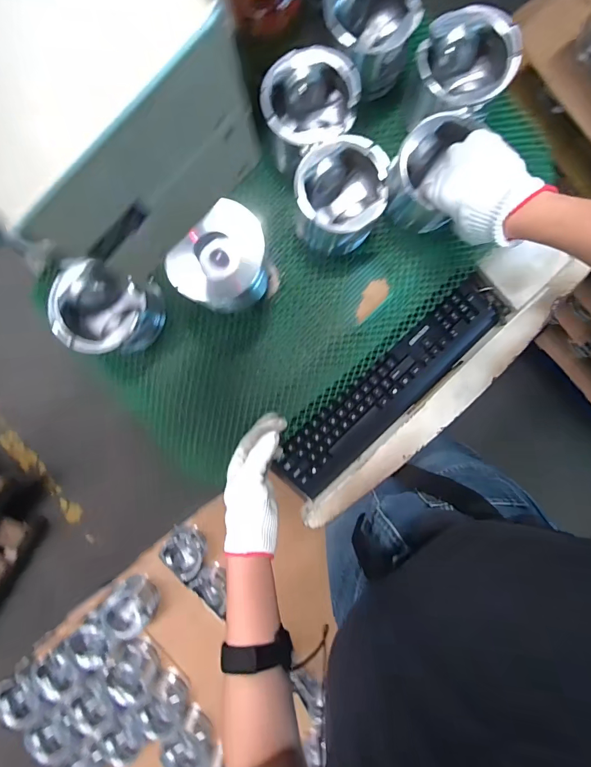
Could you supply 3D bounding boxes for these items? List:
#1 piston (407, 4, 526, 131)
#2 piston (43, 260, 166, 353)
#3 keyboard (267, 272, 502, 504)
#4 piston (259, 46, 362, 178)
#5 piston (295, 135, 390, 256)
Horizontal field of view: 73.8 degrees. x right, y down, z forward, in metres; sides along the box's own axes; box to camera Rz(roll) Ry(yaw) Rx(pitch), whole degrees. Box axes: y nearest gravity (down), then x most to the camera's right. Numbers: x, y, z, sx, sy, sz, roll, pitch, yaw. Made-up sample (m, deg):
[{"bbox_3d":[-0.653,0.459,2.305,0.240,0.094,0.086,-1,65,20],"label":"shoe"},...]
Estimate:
[{"bbox_3d":[0.201,-0.382,0.491,0.112,0.086,0.097,-1,92,1],"label":"piston"},{"bbox_3d":[-0.246,-0.094,0.531,0.112,0.096,0.106,0,92,1],"label":"piston"},{"bbox_3d":[0.156,0.009,0.665,0.452,0.035,0.101,-43,91,4],"label":"keyboard"},{"bbox_3d":[0.018,-0.342,0.508,0.112,0.093,0.102,-4,92,1],"label":"piston"},{"bbox_3d":[0.057,-0.238,0.514,0.104,0.107,0.111,0,92,1],"label":"piston"}]

